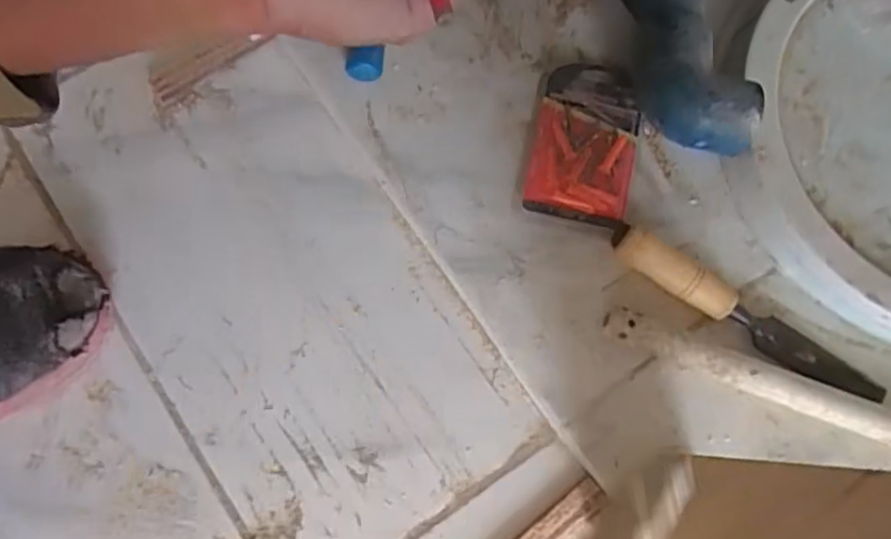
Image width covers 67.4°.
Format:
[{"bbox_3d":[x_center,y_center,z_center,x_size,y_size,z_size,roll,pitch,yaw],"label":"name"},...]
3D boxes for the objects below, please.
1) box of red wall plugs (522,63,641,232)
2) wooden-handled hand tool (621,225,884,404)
[{"bbox_3d":[0.096,-0.091,0.463,0.070,0.012,0.123,10,75,2],"label":"box of red wall plugs"},{"bbox_3d":[0.195,0.031,0.431,0.194,0.025,0.028,31,76,7],"label":"wooden-handled hand tool"}]

